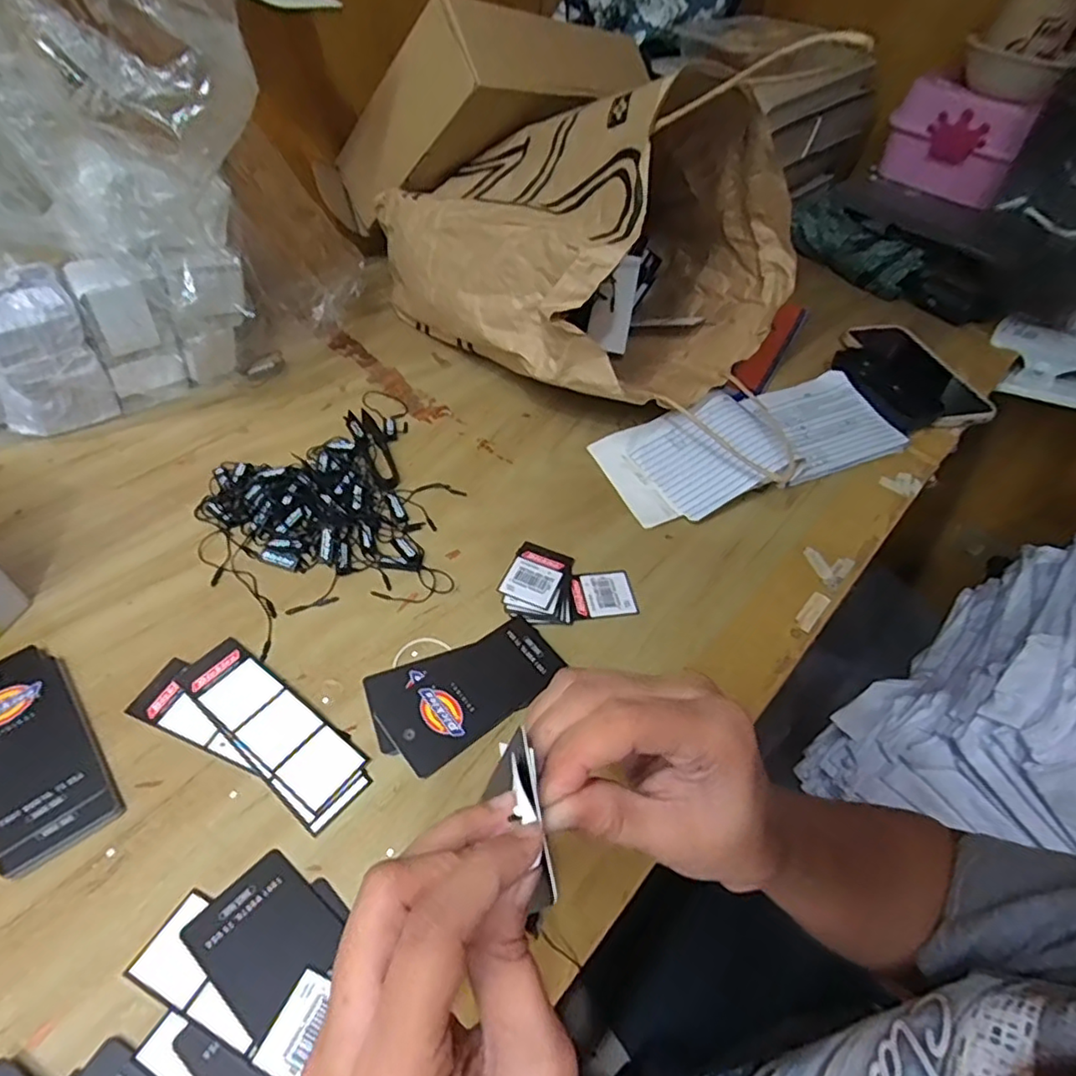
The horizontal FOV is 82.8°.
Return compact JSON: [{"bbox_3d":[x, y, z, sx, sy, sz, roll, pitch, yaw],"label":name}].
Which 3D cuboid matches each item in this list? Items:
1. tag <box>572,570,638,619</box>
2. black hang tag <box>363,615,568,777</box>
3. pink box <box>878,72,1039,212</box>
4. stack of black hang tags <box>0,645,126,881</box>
[{"bbox_3d":[0.046,0.038,0.421,0.041,0.004,0.038,-6,51,-11],"label":"tag"},{"bbox_3d":[-0.043,0.087,0.366,0.111,0.004,0.064,-27,57,-26],"label":"black hang tag"},{"bbox_3d":[0.515,-0.488,0.773,0.151,0.122,0.053,29,53,17],"label":"pink box"},{"bbox_3d":[-0.265,0.111,0.318,0.053,0.009,0.120,-32,60,-29],"label":"stack of black hang tags"}]

